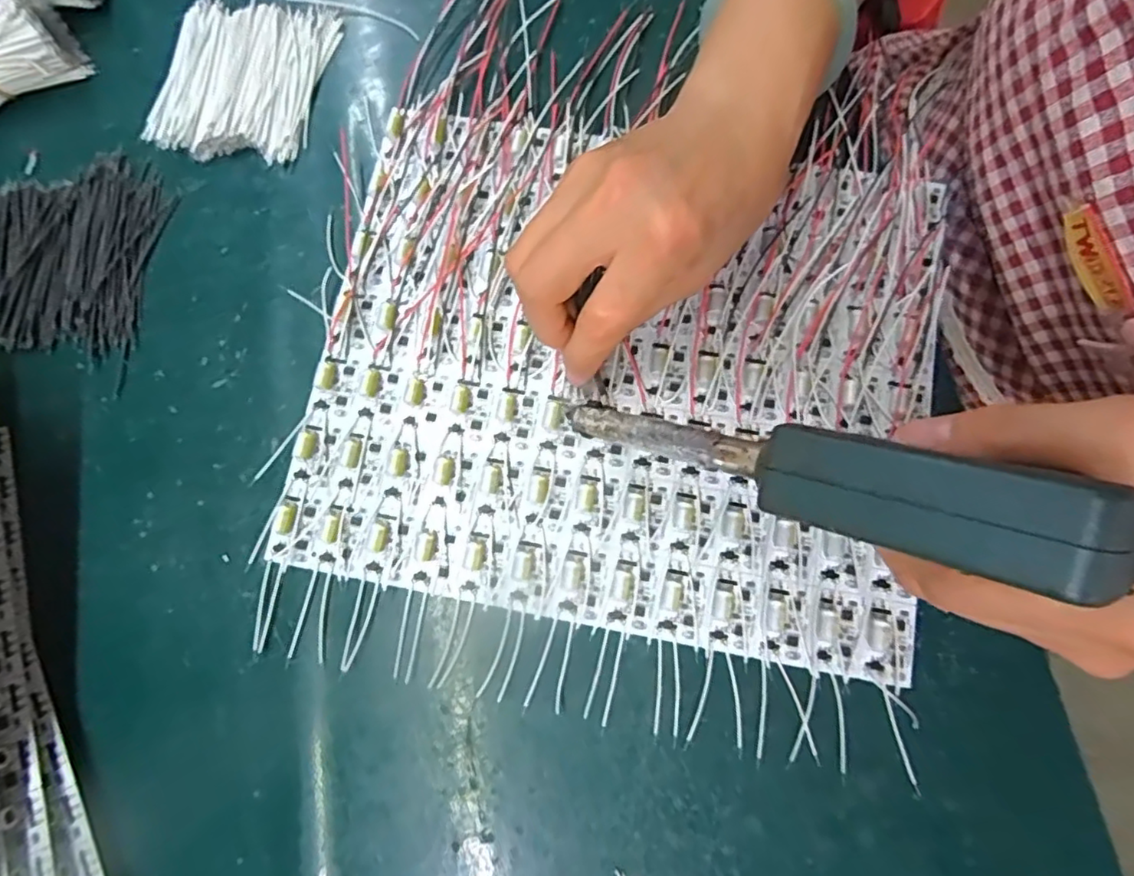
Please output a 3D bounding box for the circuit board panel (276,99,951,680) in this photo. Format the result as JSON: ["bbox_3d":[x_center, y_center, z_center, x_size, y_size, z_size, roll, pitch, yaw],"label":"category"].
[{"bbox_3d":[0.023,-0.037,0.286,0.281,0.013,0.242,10,78,3],"label":"circuit board panel"}]

